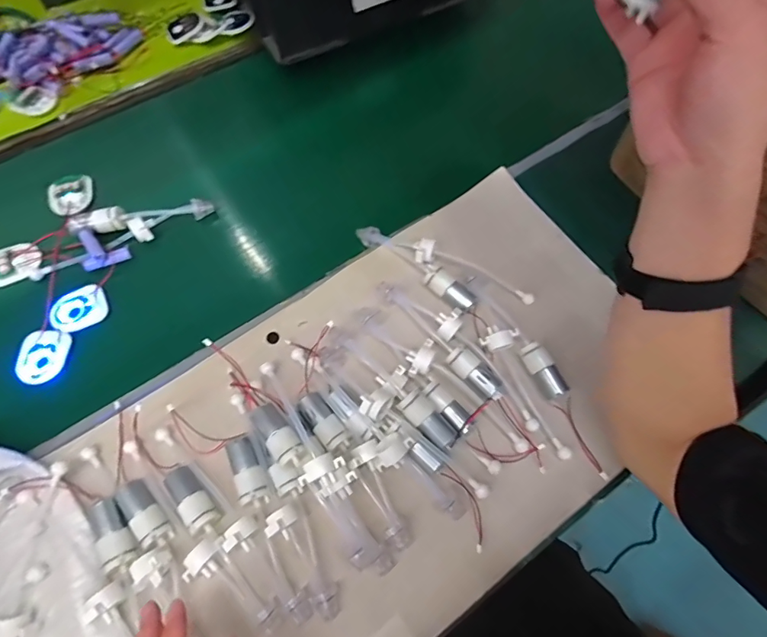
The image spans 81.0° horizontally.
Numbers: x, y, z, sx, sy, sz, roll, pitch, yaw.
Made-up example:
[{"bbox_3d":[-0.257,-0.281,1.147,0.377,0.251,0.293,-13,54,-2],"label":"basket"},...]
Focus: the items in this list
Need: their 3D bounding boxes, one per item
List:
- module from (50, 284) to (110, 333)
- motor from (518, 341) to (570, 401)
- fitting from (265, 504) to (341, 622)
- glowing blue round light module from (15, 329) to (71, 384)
[{"bbox_3d":[-0.330,-0.010,0.491,0.056,0.014,0.041,-34,70,-14],"label":"module"},{"bbox_3d":[0.159,0.052,0.448,0.021,0.020,0.057,-28,69,-12],"label":"motor"},{"bbox_3d":[-0.066,0.205,0.381,0.023,0.029,0.094,-31,85,-13],"label":"fitting"},{"bbox_3d":[-0.357,0.040,0.469,0.046,0.013,0.057,2,66,1],"label":"glowing blue round light module"}]

